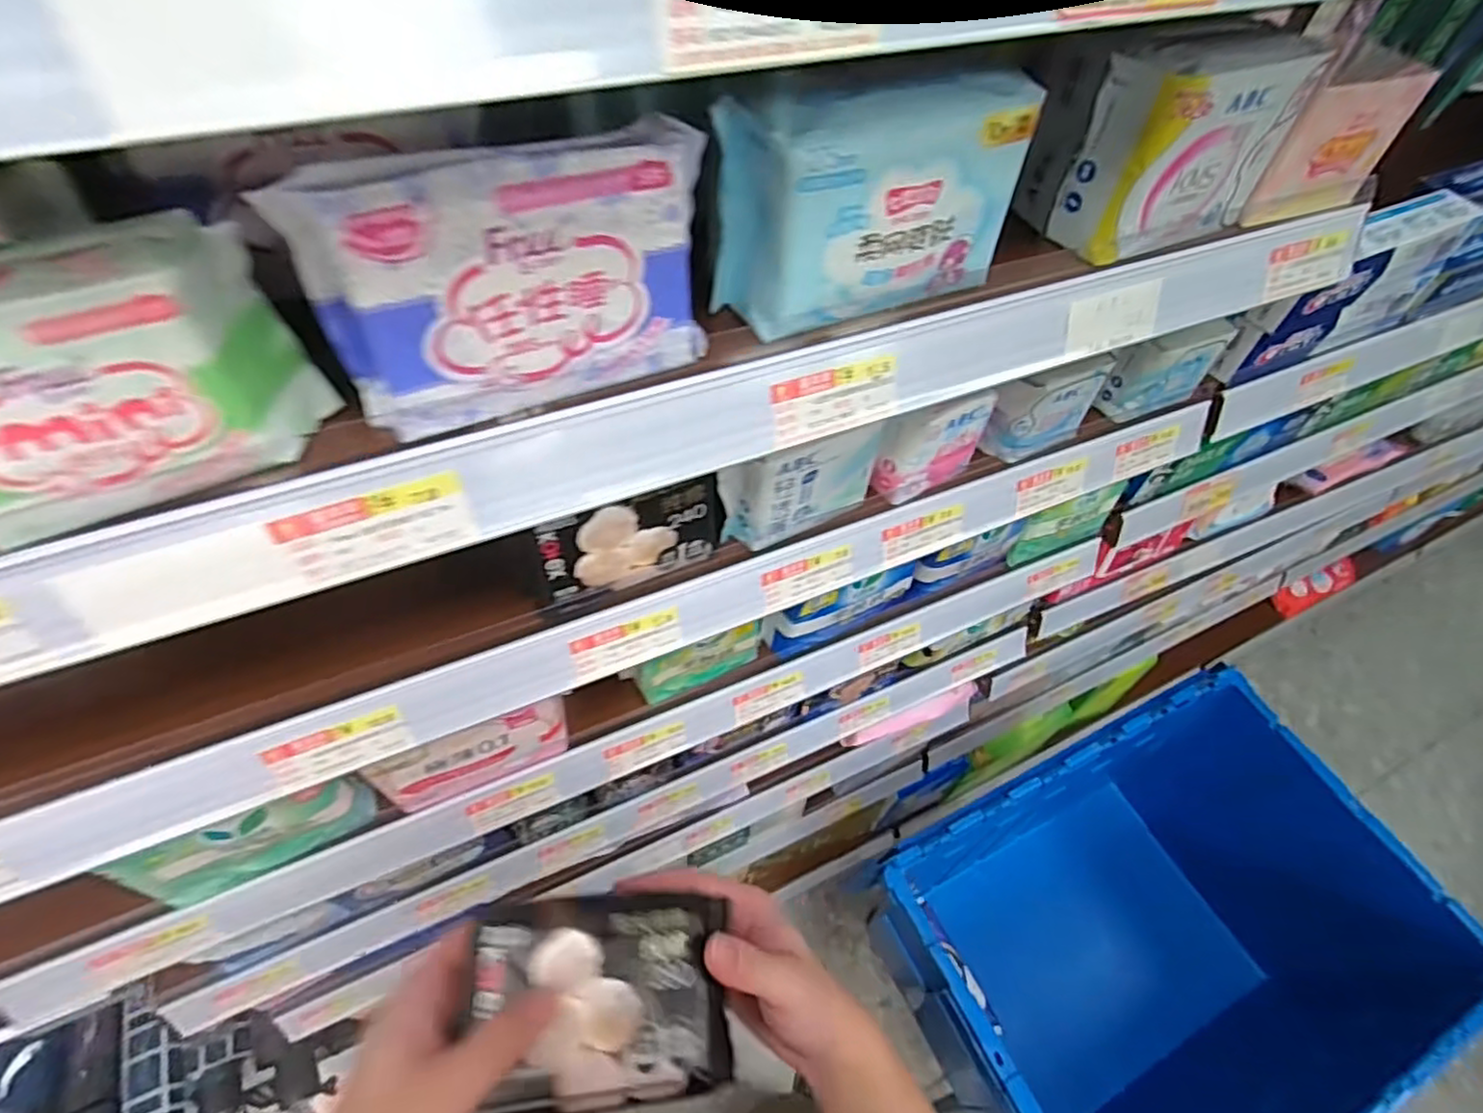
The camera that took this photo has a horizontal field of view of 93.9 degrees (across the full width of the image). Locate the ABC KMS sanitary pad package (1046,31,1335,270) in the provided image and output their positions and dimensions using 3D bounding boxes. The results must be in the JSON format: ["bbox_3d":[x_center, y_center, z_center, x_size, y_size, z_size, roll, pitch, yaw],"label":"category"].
[{"bbox_3d":[0.210,-0.194,0.328,0.105,0.078,0.036,-20,59,-18],"label":"ABC KMS sanitary pad package"}]

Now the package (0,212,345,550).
[{"bbox_3d":[-0.184,-0.051,0.200,0.097,0.071,0.030,-26,61,-21],"label":"package"}]

